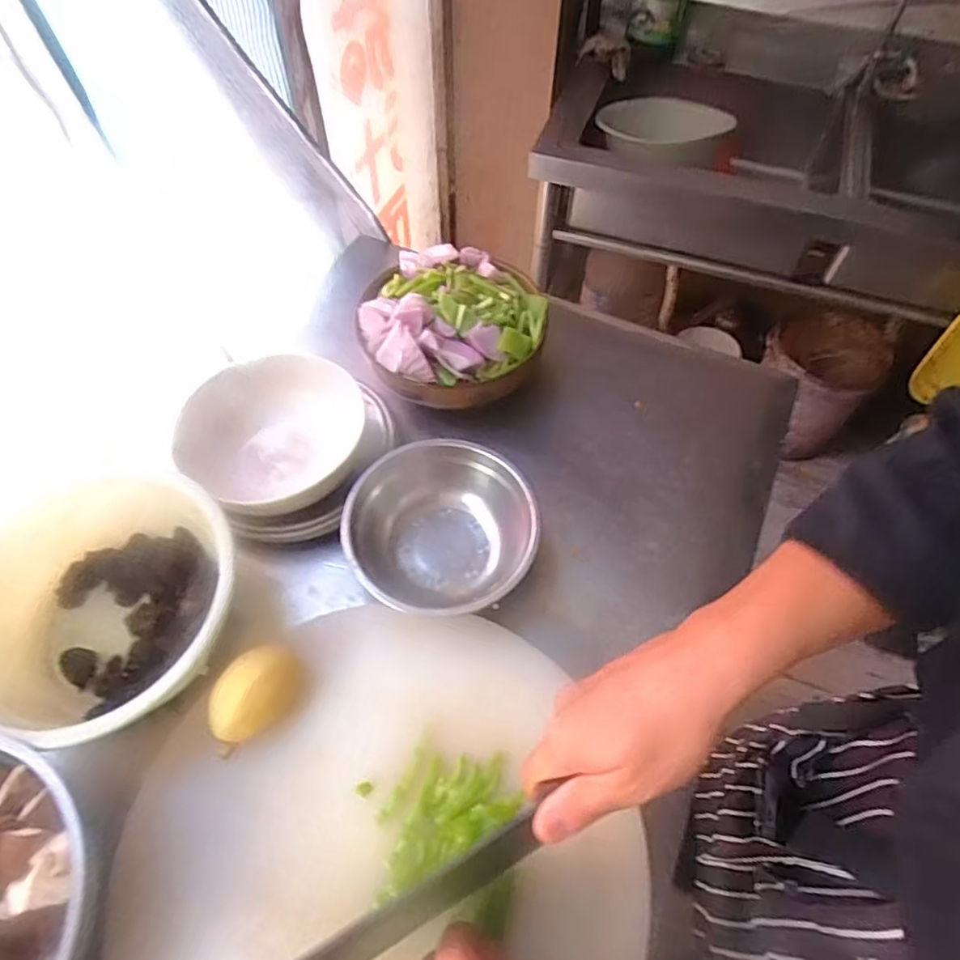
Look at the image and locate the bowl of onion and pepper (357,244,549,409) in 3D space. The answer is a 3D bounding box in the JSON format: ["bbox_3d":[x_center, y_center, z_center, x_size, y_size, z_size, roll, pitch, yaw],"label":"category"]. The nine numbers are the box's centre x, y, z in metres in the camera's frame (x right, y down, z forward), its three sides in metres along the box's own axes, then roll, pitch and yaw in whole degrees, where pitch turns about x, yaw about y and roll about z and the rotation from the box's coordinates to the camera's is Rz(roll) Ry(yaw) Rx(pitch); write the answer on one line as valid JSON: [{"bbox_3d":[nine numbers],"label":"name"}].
[{"bbox_3d":[-0.030,-0.163,0.677,0.189,0.103,0.179,1,56,-1],"label":"bowl of onion and pepper"}]

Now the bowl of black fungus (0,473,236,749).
[{"bbox_3d":[-0.301,0.106,0.509,0.212,0.093,0.203,0,54,0],"label":"bowl of black fungus"}]

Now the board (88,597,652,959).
[{"bbox_3d":[-0.070,0.256,0.440,0.361,0.027,0.343,0,54,0],"label":"board"}]

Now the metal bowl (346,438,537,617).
[{"bbox_3d":[-0.035,0.047,0.562,0.164,0.062,0.159,0,54,0],"label":"metal bowl"}]

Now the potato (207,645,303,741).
[{"bbox_3d":[-0.171,0.168,0.481,0.074,0.047,0.050,-38,65,-23],"label":"potato"}]

